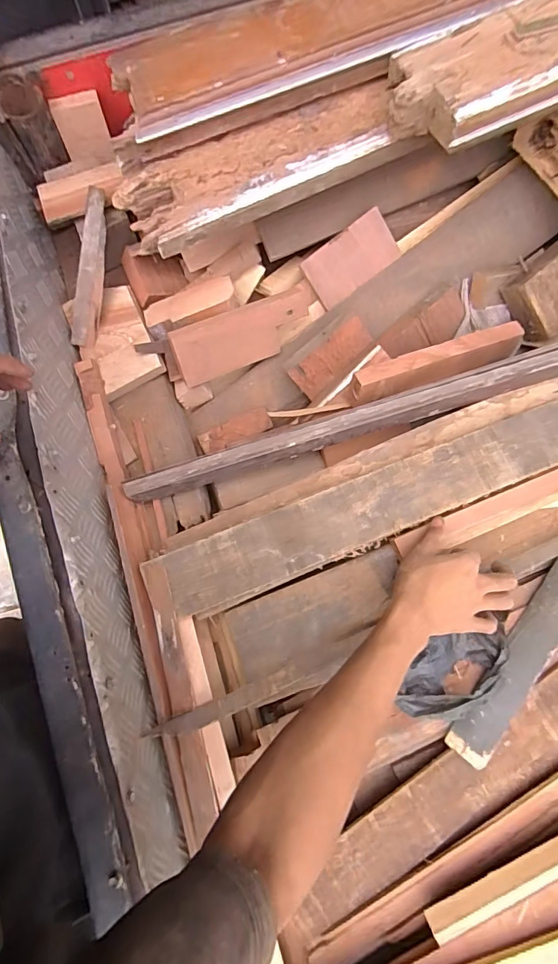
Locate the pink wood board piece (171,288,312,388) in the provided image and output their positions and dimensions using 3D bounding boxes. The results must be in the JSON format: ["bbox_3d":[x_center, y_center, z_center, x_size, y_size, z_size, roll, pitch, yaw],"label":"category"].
[{"bbox_3d":[-0.048,-0.200,0.627,0.192,0.020,0.073,-23,114,-8],"label":"pink wood board piece"}]

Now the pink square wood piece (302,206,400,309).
[{"bbox_3d":[0.101,-0.311,0.639,0.125,0.009,0.073,-35,104,10],"label":"pink square wood piece"}]

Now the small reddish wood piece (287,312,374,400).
[{"bbox_3d":[0.072,-0.175,0.635,0.119,0.013,0.063,-39,121,14],"label":"small reddish wood piece"}]

